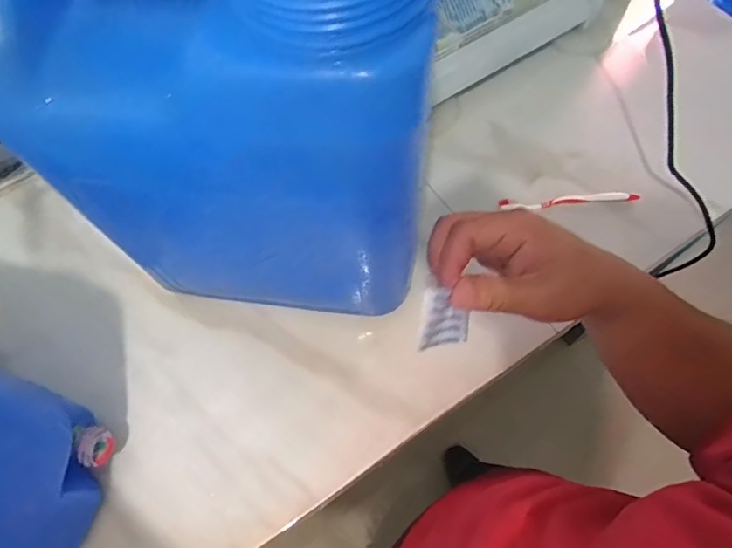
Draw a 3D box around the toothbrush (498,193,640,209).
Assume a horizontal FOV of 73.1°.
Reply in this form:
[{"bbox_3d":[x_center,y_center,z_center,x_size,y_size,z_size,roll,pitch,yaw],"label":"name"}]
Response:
[{"bbox_3d":[0.274,-0.099,0.661,0.188,0.018,0.017,-4,66,0],"label":"toothbrush"}]

